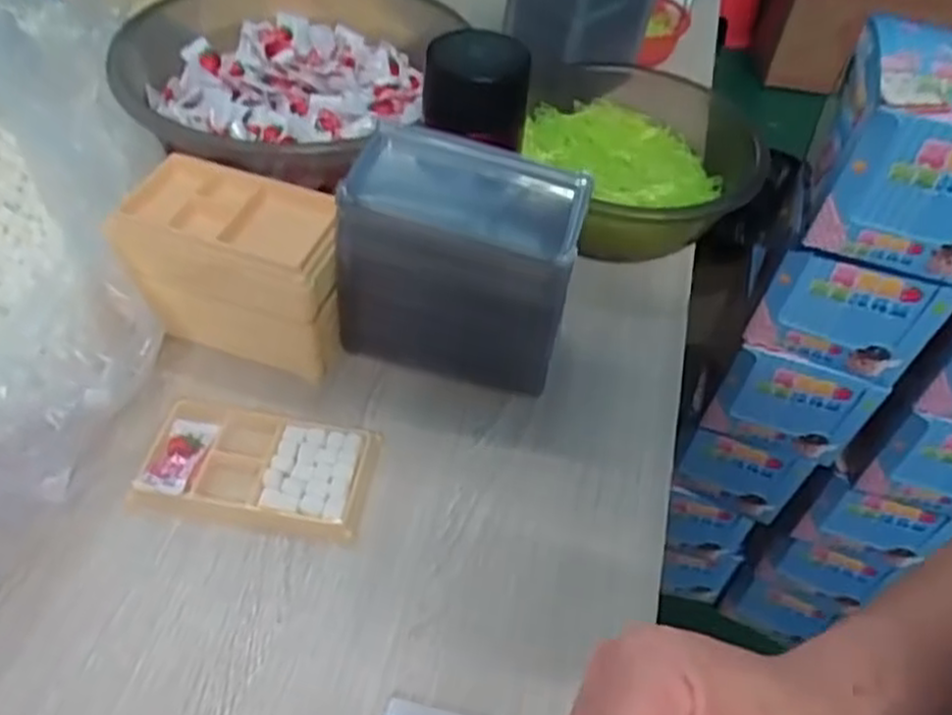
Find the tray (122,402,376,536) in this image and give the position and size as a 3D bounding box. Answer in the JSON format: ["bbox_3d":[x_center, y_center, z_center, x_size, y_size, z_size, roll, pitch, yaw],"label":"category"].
[{"bbox_3d":[-0.131,0.065,0.469,0.132,0.013,0.079,8,46,2],"label":"tray"}]

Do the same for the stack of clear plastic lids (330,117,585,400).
[{"bbox_3d":[-0.011,-0.056,0.506,0.145,0.137,0.084,14,47,8],"label":"stack of clear plastic lids"}]

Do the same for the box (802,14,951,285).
[{"bbox_3d":[0.367,-0.172,0.634,0.152,0.131,0.159,14,47,8],"label":"box"}]

